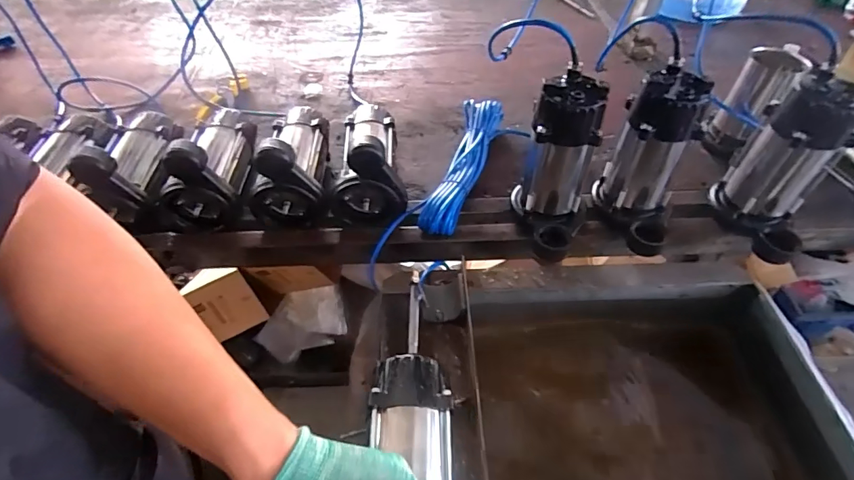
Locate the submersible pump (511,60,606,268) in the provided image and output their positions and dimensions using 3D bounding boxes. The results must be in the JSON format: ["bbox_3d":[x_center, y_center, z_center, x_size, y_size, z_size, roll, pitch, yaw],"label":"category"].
[{"bbox_3d":[0.191,-0.099,0.658,0.100,0.234,0.145,-2,48,1],"label":"submersible pump"}]

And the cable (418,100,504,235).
[{"bbox_3d":[0.067,-0.142,0.819,0.079,0.054,0.345,11,50,12],"label":"cable"}]

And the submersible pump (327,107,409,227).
[{"bbox_3d":[-0.109,-0.151,0.766,0.121,0.150,0.227,-8,48,-4],"label":"submersible pump"}]

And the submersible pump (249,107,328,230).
[{"bbox_3d":[-0.226,-0.148,0.770,0.109,0.154,0.229,-6,48,-2],"label":"submersible pump"}]

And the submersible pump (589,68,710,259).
[{"bbox_3d":[0.317,-0.105,0.657,0.110,0.231,0.123,16,51,16],"label":"submersible pump"}]

